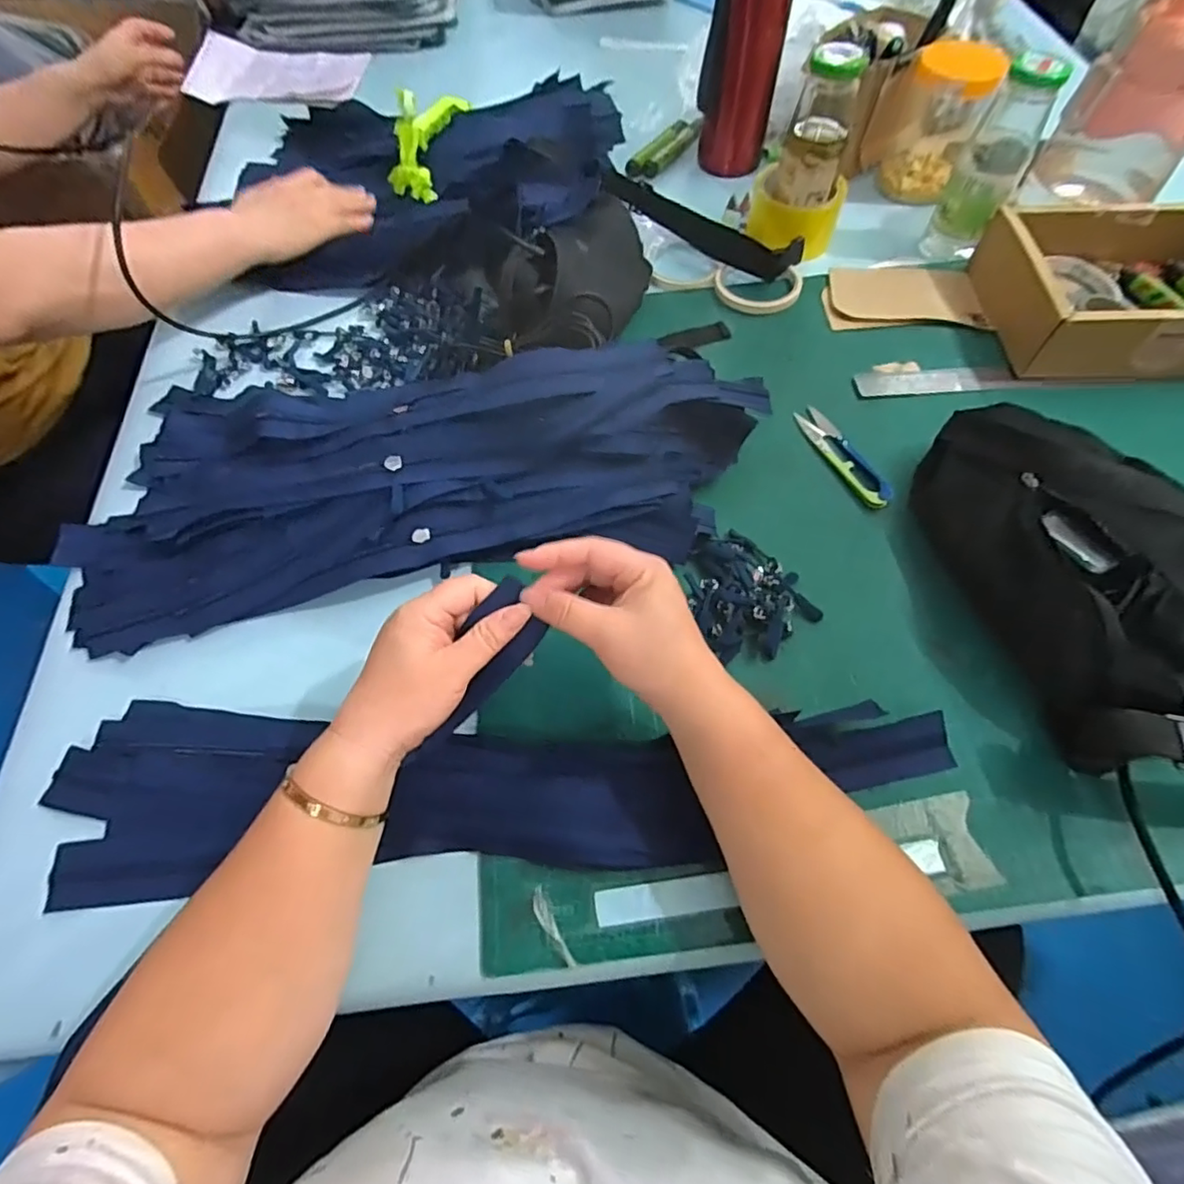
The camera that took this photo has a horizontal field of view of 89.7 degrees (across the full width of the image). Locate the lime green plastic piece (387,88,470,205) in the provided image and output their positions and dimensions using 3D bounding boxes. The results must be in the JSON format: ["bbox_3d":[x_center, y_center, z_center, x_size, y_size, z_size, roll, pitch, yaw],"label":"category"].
[{"bbox_3d":[-0.194,-0.538,0.694,0.062,0.063,0.170,11,76,8],"label":"lime green plastic piece"}]

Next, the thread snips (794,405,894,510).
[{"bbox_3d":[0.219,-0.120,0.517,0.028,0.007,0.116,-24,64,-10],"label":"thread snips"}]

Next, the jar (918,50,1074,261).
[{"bbox_3d":[0.390,-0.417,0.584,0.060,0.149,0.058,27,66,15],"label":"jar"}]

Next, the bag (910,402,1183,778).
[{"bbox_3d":[0.353,-0.008,0.411,0.151,0.076,0.311,-14,62,-5],"label":"bag"}]

